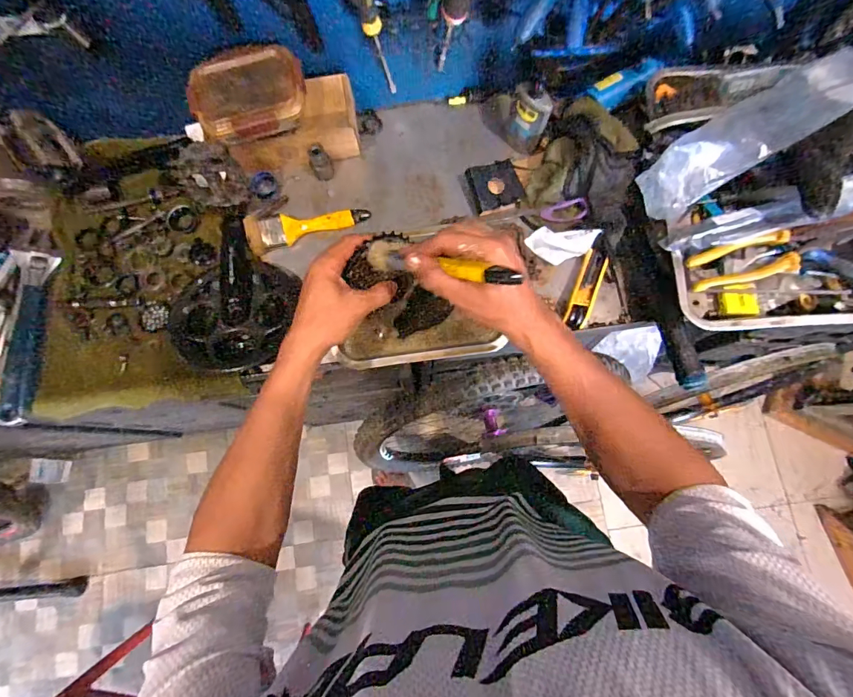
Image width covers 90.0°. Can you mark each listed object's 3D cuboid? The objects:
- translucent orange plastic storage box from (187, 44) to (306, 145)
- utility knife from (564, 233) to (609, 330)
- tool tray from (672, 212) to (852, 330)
[{"bbox_3d":[-0.243,-0.348,0.587,0.153,0.055,0.102,-16,121,-5],"label":"translucent orange plastic storage box"},{"bbox_3d":[0.240,-0.096,0.626,0.033,0.021,0.139,21,78,5],"label":"utility knife"},{"bbox_3d":[0.483,-0.089,0.555,0.295,0.074,0.135,-7,77,-2],"label":"tool tray"}]

